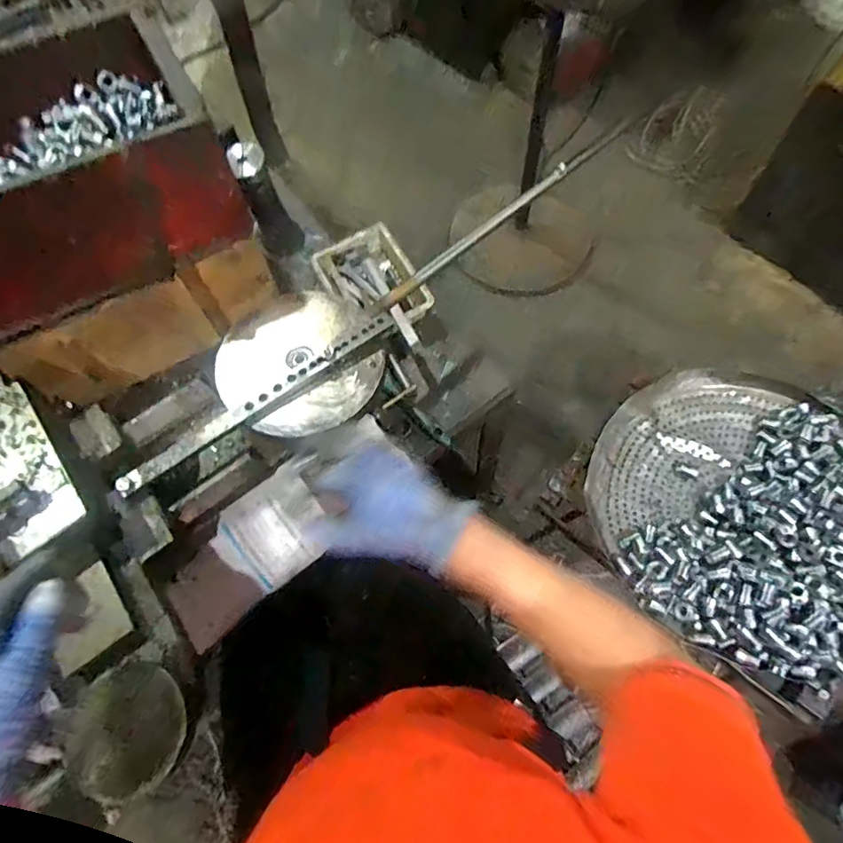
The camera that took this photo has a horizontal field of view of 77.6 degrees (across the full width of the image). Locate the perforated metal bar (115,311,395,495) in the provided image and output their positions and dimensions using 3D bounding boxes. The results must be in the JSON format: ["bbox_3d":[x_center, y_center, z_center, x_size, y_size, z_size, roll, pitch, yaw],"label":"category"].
[{"bbox_3d":[-0.171,-0.023,0.575,0.330,0.027,0.022,-35,68,-13],"label":"perforated metal bar"}]

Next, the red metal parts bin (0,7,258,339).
[{"bbox_3d":[-0.452,-0.299,0.612,0.388,0.148,0.307,-28,66,-10],"label":"red metal parts bin"}]

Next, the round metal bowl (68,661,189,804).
[{"bbox_3d":[-0.243,0.256,0.436,0.096,0.027,0.094,-1,65,2],"label":"round metal bowl"}]

